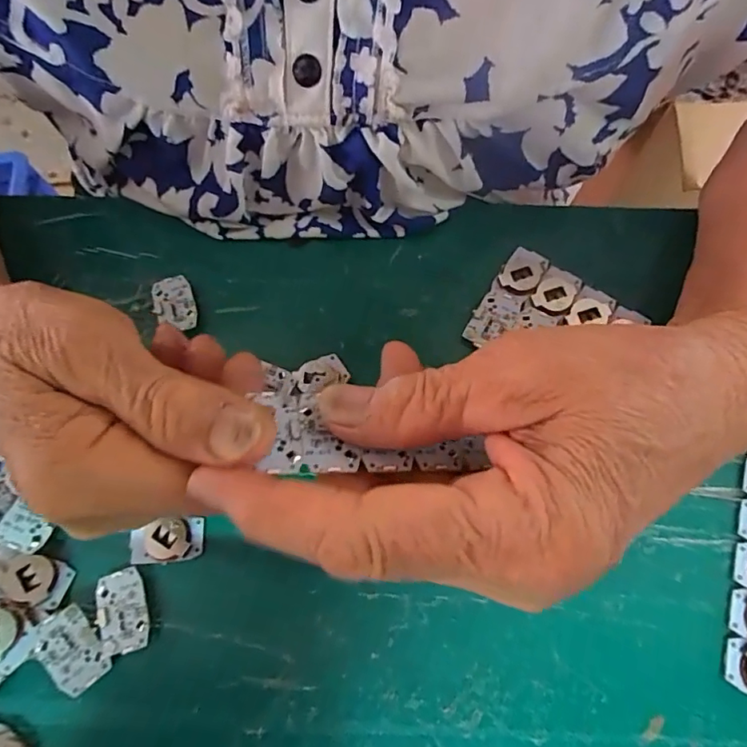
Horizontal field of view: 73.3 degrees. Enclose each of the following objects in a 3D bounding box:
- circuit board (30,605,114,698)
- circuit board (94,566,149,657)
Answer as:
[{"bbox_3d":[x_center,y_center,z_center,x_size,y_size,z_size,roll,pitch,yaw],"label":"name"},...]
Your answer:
[{"bbox_3d":[-0.113,0.104,0.189,0.018,0.004,0.028,-40,85,-28],"label":"circuit board"},{"bbox_3d":[-0.098,0.093,0.196,0.018,0.004,0.029,-18,72,-6],"label":"circuit board"}]

